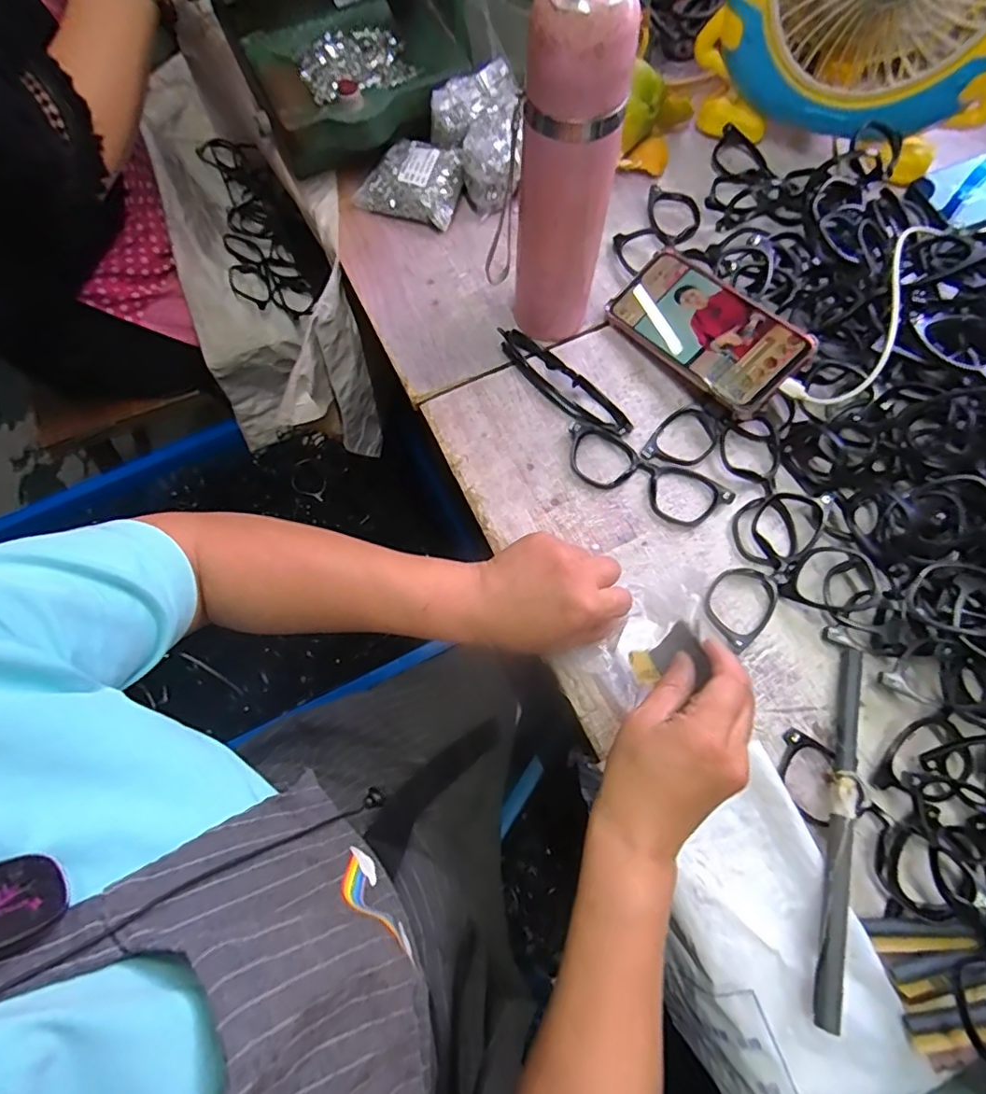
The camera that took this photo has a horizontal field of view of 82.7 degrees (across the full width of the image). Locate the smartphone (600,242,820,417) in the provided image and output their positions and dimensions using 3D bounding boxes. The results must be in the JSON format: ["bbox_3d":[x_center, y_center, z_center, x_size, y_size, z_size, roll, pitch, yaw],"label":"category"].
[{"bbox_3d":[0.179,-0.185,0.474,0.079,0.013,0.163,-44,66,8],"label":"smartphone"}]

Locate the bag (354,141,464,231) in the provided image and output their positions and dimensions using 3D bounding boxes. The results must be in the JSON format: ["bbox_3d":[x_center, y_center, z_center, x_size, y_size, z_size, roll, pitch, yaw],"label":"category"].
[{"bbox_3d":[-0.080,-0.362,0.555,0.096,0.040,0.066,23,73,8],"label":"bag"}]

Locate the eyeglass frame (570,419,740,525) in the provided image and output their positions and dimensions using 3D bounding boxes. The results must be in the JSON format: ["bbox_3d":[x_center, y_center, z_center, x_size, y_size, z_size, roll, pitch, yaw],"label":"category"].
[{"bbox_3d":[0.124,-0.058,0.461,0.140,0.011,0.049,26,73,9],"label":"eyeglass frame"}]

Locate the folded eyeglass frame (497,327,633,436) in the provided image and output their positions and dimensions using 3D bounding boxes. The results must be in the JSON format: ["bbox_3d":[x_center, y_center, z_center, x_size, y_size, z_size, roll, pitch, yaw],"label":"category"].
[{"bbox_3d":[0.058,-0.144,0.477,0.026,0.040,0.140,-43,76,-13],"label":"folded eyeglass frame"}]

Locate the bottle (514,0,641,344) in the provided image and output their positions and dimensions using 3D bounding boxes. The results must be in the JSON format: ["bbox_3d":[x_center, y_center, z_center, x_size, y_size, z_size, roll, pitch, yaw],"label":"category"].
[{"bbox_3d":[0.053,-0.248,0.407,0.059,0.244,0.053,20,72,7],"label":"bottle"}]

